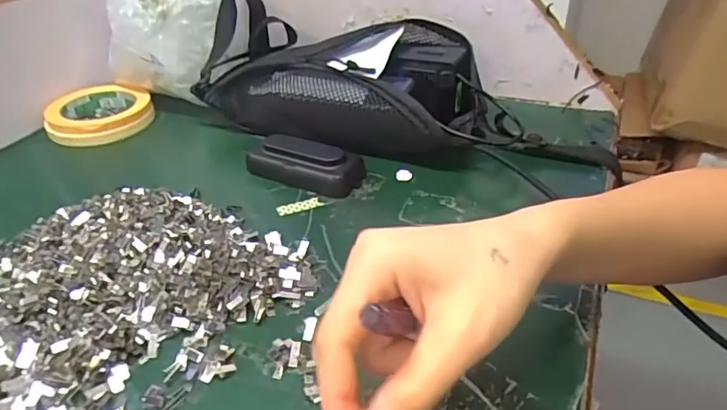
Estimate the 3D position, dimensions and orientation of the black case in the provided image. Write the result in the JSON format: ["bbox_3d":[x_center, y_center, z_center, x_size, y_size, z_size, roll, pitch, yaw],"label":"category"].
[{"bbox_3d":[-0.055,-0.037,0.475,0.105,0.028,0.045,10,38,16],"label":"black case"}]

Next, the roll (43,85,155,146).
[{"bbox_3d":[-0.293,-0.103,0.598,0.108,0.026,0.108,-15,37,-18],"label":"roll"}]

